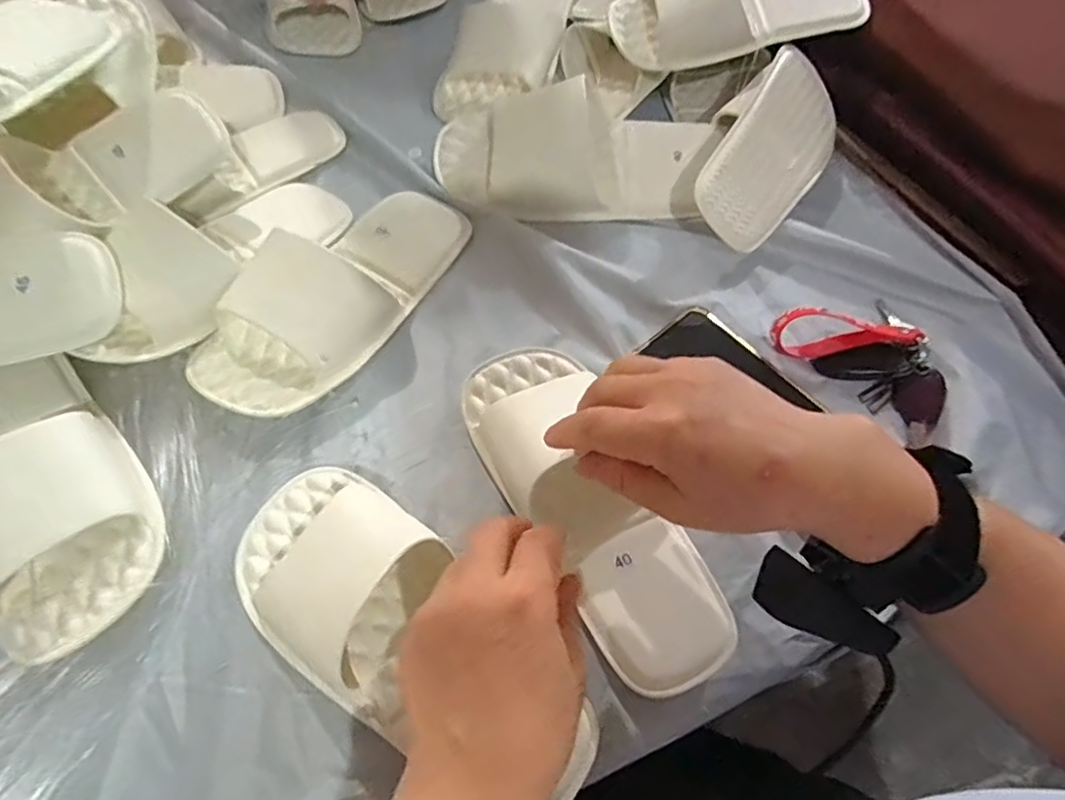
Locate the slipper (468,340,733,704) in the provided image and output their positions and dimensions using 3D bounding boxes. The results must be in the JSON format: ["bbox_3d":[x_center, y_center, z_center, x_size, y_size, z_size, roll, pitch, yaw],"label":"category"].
[{"bbox_3d":[0.037,0.058,0.375,0.087,0.051,0.228,-27,67,-16],"label":"slipper"}]

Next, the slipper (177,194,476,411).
[{"bbox_3d":[-0.137,-0.086,0.446,0.102,0.056,0.239,30,61,14],"label":"slipper"}]

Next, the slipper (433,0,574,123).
[{"bbox_3d":[-0.026,-0.376,0.627,0.118,0.052,0.241,8,58,1],"label":"slipper"}]

